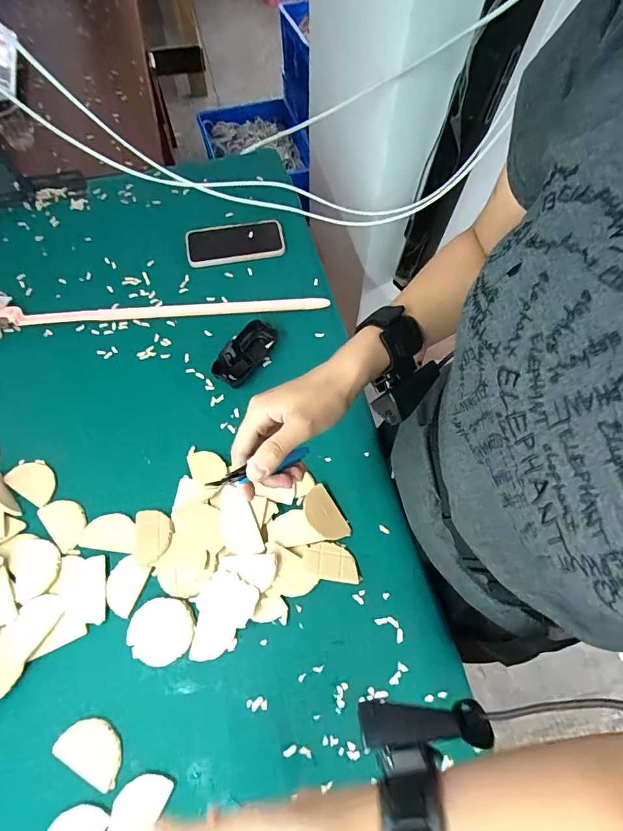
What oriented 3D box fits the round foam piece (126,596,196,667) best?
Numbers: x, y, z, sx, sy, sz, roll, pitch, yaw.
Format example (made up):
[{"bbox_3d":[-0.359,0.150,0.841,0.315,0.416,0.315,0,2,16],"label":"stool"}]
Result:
[{"bbox_3d":[-0.167,0.240,0.451,0.070,0.007,0.066,0,66,0],"label":"round foam piece"}]

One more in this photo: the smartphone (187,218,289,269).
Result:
[{"bbox_3d":[-0.132,-0.299,0.693,0.166,0.014,0.088,-10,66,-4],"label":"smartphone"}]

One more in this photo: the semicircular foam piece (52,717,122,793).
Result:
[{"bbox_3d":[-0.219,0.336,0.408,0.070,0.008,0.042,29,69,12],"label":"semicircular foam piece"}]

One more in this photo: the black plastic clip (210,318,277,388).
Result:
[{"bbox_3d":[-0.096,-0.092,0.595,0.050,0.026,0.109,32,70,14],"label":"black plastic clip"}]

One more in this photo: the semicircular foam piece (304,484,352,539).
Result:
[{"bbox_3d":[0.015,0.123,0.503,0.041,0.007,0.070,-29,69,-12],"label":"semicircular foam piece"}]

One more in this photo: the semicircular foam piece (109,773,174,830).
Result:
[{"bbox_3d":[-0.168,0.380,0.386,0.044,0.009,0.066,19,67,9],"label":"semicircular foam piece"}]

